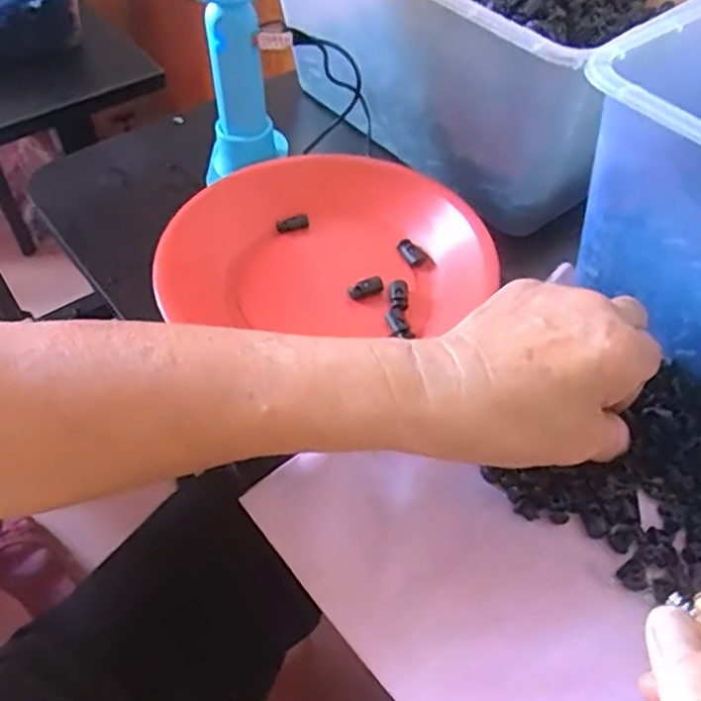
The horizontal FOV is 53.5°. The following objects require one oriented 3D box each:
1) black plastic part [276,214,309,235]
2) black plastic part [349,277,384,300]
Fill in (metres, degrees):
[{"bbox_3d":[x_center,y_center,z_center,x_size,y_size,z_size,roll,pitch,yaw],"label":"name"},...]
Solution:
[{"bbox_3d":[-0.038,-0.084,0.464,0.022,0.008,0.008,-18,54,-11],"label":"black plastic part"},{"bbox_3d":[0.010,-0.038,0.419,0.022,0.005,0.010,-24,55,-19],"label":"black plastic part"}]

